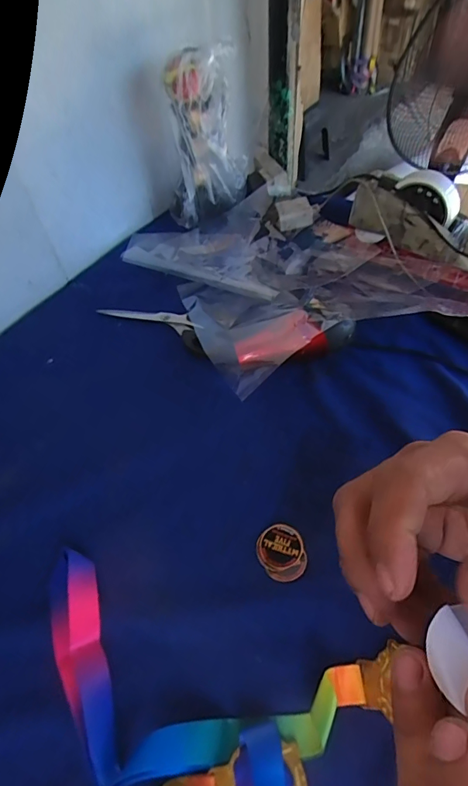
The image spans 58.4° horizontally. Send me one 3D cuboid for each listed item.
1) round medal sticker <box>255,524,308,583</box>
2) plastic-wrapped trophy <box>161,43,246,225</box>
[{"bbox_3d":[0.045,0.152,0.398,0.044,0.004,0.052,-9,53,-3],"label":"round medal sticker"},{"bbox_3d":[-0.047,-0.399,0.661,0.132,0.222,0.102,-7,53,-1],"label":"plastic-wrapped trophy"}]

